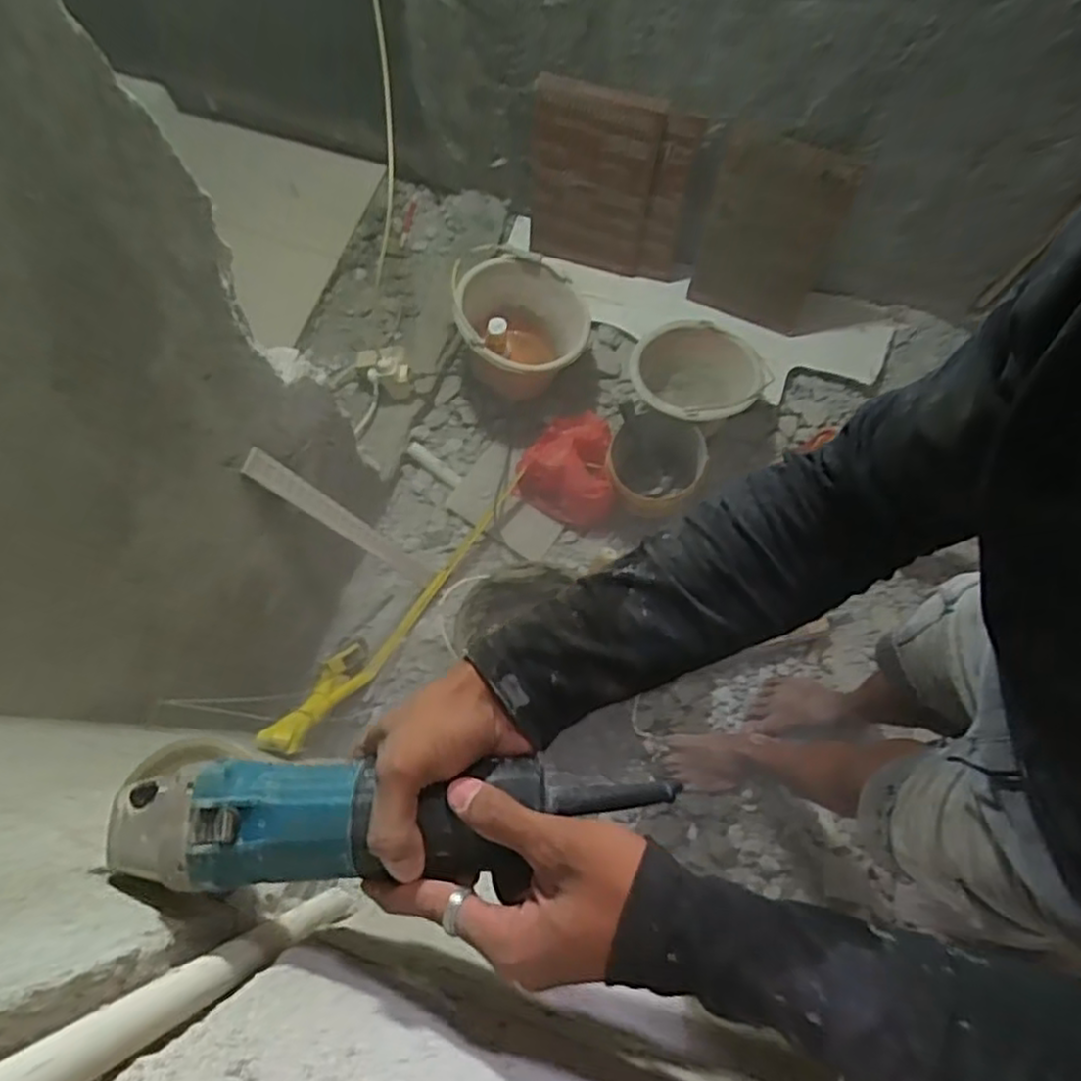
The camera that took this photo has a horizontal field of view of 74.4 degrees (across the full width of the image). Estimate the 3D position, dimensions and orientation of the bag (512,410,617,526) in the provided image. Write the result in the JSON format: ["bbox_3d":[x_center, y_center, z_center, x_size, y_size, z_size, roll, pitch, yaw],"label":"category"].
[{"bbox_3d":[0.058,-0.152,1.511,0.209,0.143,0.204,10,71,2],"label":"bag"}]

